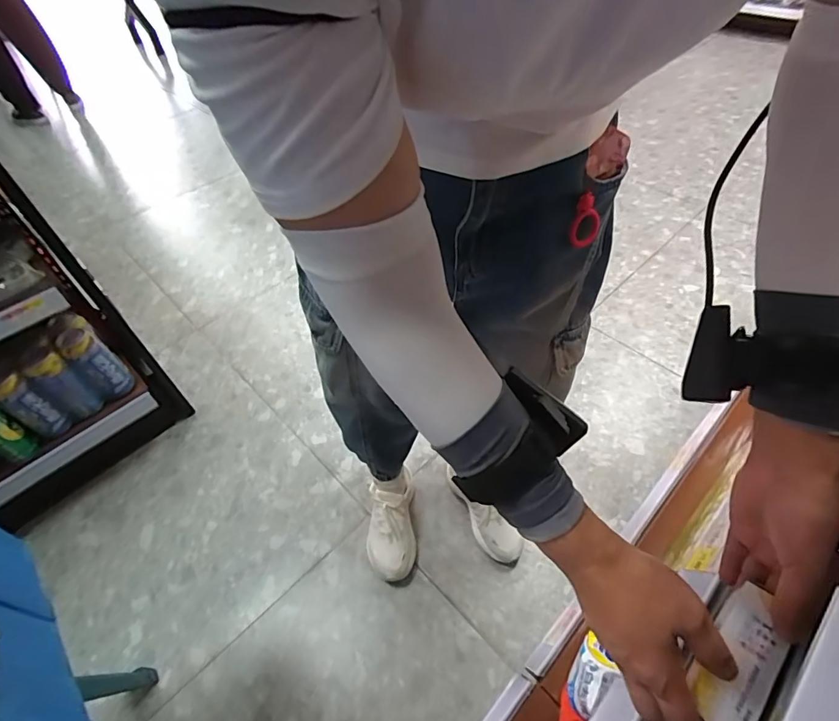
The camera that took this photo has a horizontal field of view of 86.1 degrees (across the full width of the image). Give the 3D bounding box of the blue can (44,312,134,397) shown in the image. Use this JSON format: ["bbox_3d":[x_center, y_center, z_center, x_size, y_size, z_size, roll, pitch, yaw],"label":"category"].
[{"bbox_3d":[-0.665,-0.009,0.910,0.089,0.170,0.075,33,60,23],"label":"blue can"}]

